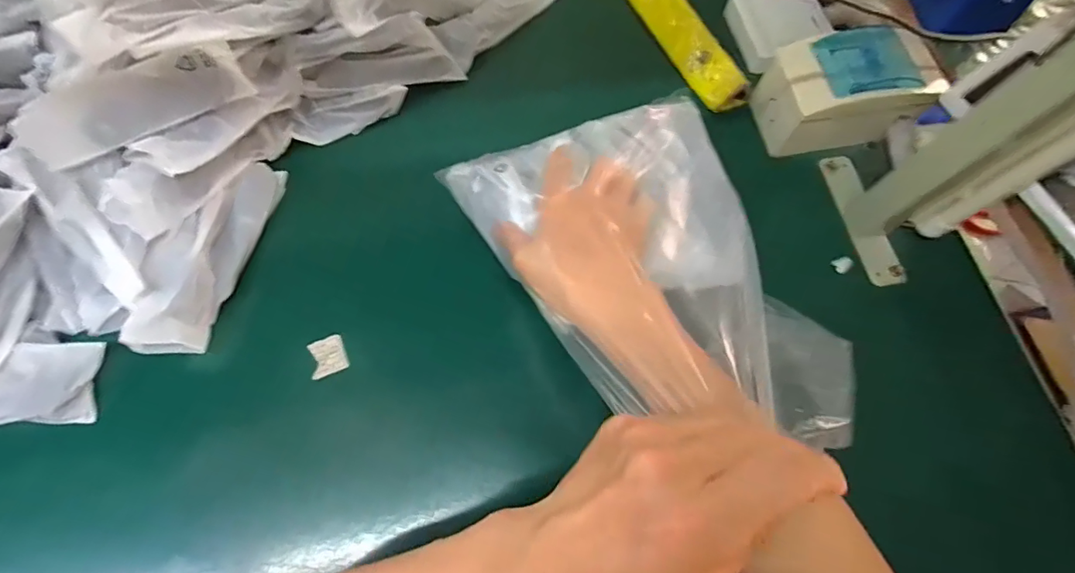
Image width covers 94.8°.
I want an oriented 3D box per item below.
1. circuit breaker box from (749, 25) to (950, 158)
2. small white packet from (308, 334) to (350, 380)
[{"bbox_3d":[0.279,-0.174,0.448,0.135,0.074,0.082,-9,70,-5],"label":"circuit breaker box"},{"bbox_3d":[-0.166,0.056,0.393,0.025,0.009,0.030,-20,72,-9],"label":"small white packet"}]

